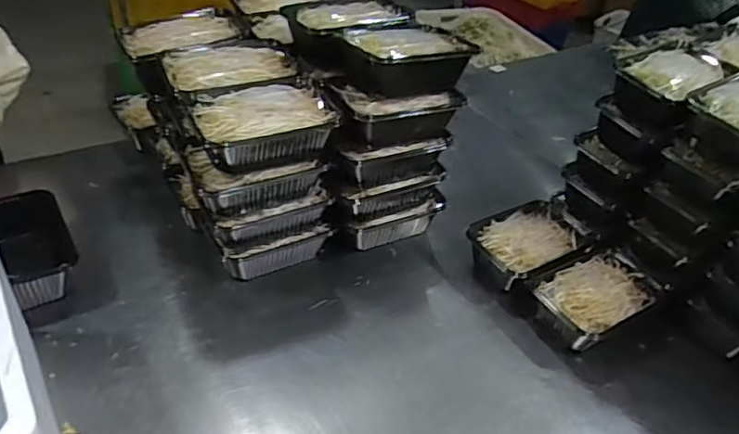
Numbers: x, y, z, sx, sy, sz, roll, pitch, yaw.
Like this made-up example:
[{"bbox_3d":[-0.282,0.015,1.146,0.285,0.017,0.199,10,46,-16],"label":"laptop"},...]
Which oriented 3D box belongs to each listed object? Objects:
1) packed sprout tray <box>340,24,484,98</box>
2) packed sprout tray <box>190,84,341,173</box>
[{"bbox_3d":[0.049,-0.220,0.796,0.183,0.064,0.106,-17,45,-26],"label":"packed sprout tray"},{"bbox_3d":[-0.134,-0.115,0.738,0.173,0.065,0.102,-12,43,-22],"label":"packed sprout tray"}]

